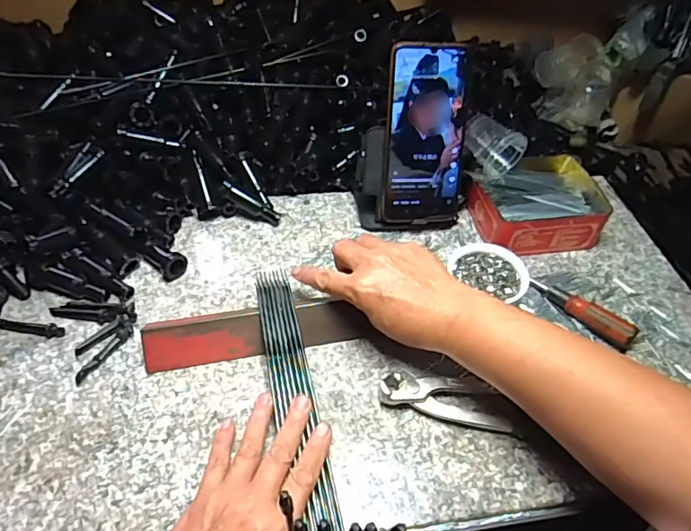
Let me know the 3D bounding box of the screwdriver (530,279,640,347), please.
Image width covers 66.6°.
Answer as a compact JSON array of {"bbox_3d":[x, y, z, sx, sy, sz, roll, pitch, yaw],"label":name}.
[{"bbox_3d":[0.213,0.041,0.477,0.015,0.025,0.096,-31,57,-28],"label":"screwdriver"}]

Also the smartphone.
[{"bbox_3d":[0.077,-0.122,0.504,0.076,0.165,0.007,-2,23,-5],"label":"smartphone"}]

